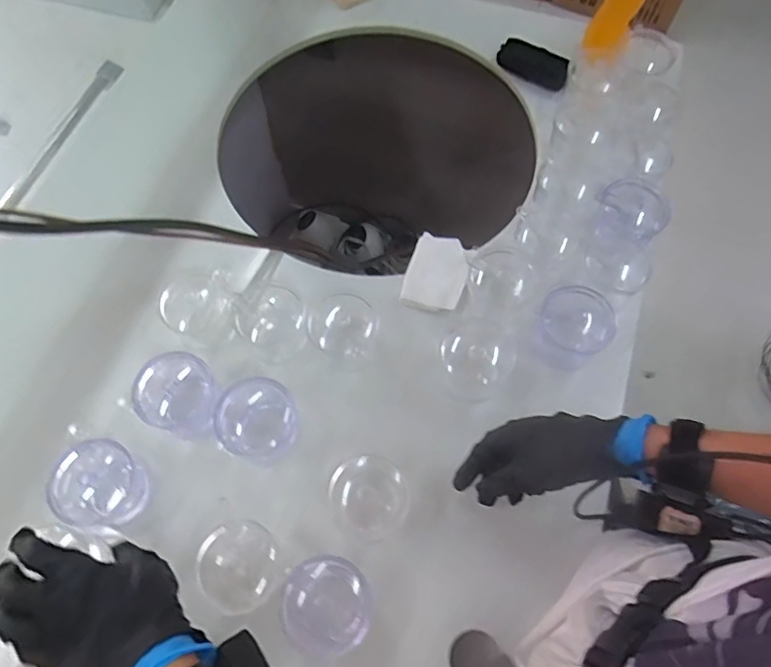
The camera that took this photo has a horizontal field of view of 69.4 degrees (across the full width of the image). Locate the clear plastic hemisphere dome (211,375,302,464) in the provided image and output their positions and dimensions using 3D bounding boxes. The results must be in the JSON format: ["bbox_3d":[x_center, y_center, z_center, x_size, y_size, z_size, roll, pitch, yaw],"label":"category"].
[{"bbox_3d":[-0.139,0.091,0.601,0.081,0.054,0.092,-37,71,-14],"label":"clear plastic hemisphere dome"}]

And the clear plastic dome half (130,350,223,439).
[{"bbox_3d":[-0.225,0.064,0.608,0.078,0.070,0.079,0,67,0],"label":"clear plastic dome half"}]

